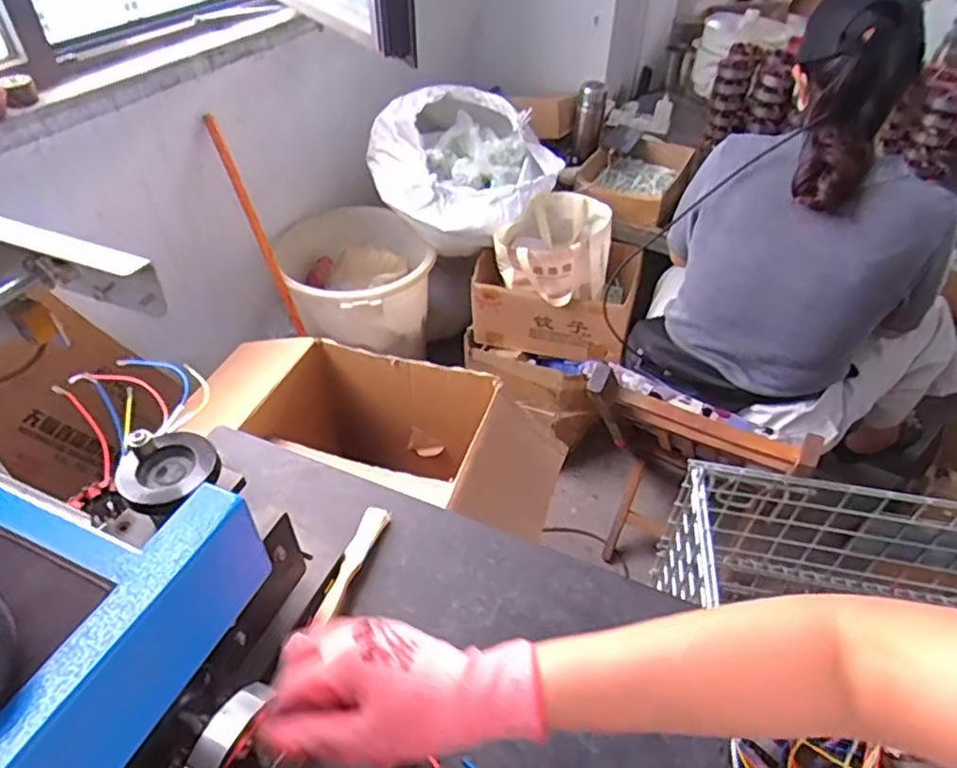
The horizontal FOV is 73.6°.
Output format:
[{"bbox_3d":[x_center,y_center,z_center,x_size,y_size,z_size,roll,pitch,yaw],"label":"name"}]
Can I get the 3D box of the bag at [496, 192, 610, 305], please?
[{"bbox_3d":[0.171,-0.322,1.458,0.250,0.160,0.212,6,44,5],"label":"bag"}]

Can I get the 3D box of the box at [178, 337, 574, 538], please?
[{"bbox_3d":[-0.195,0.117,1.269,0.689,0.277,0.251,15,46,14],"label":"box"}]

